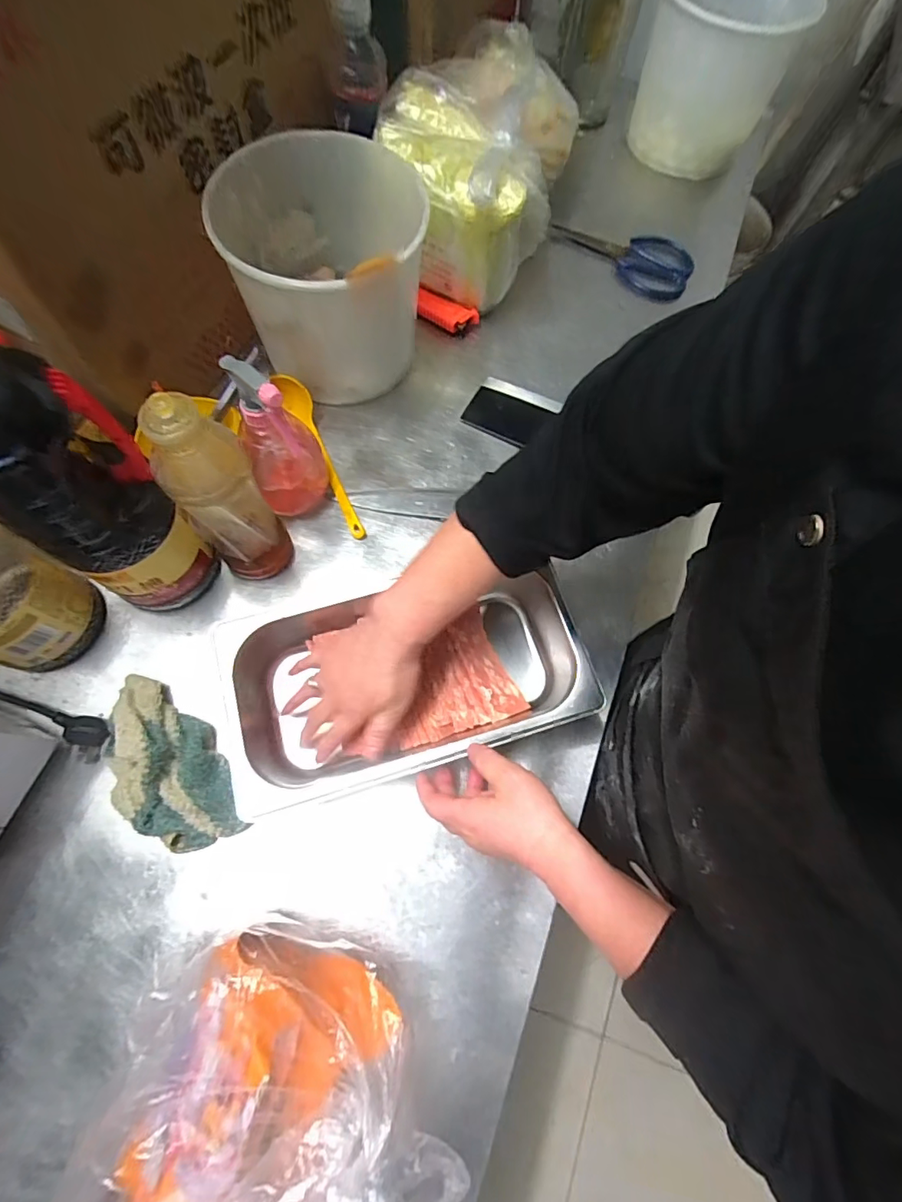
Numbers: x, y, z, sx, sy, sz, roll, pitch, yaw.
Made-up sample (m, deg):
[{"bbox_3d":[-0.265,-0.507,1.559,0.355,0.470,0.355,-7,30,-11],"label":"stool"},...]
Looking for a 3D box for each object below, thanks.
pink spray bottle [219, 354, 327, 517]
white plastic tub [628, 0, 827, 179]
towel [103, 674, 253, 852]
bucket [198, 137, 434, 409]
[{"bbox_3d":[-0.165,-0.159,0.499,0.061,0.187,0.082,-4,70,-4],"label":"pink spray bottle"},{"bbox_3d":[0.364,-0.775,0.750,0.198,0.198,0.199,1,70,-2],"label":"white plastic tub"},{"bbox_3d":[-0.258,0.146,0.460,0.089,0.045,0.170,-33,75,-13],"label":"towel"},{"bbox_3d":[-0.133,-0.345,0.571,0.211,0.186,0.203,1,70,-2],"label":"bucket"}]

